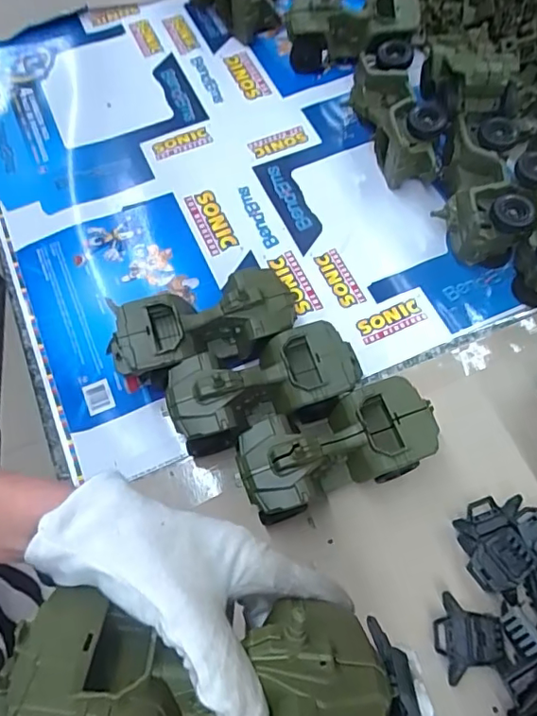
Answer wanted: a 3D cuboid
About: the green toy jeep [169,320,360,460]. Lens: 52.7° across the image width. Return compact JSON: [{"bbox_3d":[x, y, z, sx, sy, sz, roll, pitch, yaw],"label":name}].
[{"bbox_3d":[-0.003,0.031,0.531,0.183,0.079,0.093,-20,65,-8],"label":"green toy jeep"}]

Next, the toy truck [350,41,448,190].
[{"bbox_3d":[0.156,-0.295,0.673,0.083,0.082,0.181,-11,66,-3],"label":"toy truck"}]

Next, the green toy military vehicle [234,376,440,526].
[{"bbox_3d":[0.062,0.085,0.504,0.176,0.076,0.079,-20,66,-7],"label":"green toy military vehicle"}]

